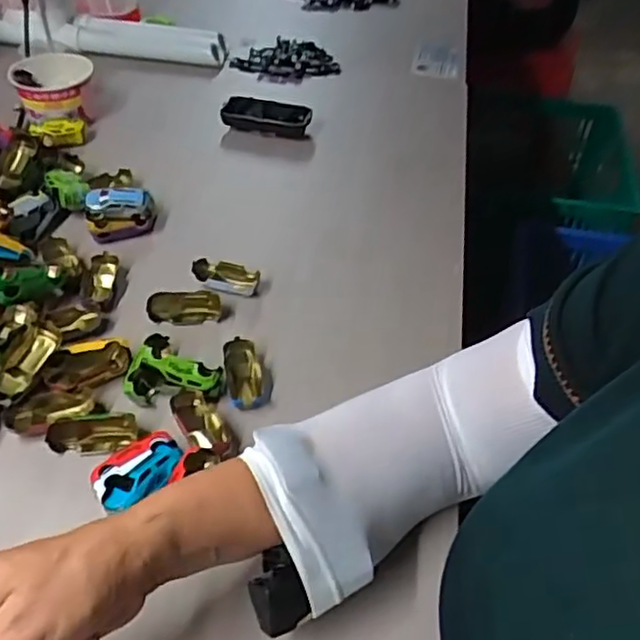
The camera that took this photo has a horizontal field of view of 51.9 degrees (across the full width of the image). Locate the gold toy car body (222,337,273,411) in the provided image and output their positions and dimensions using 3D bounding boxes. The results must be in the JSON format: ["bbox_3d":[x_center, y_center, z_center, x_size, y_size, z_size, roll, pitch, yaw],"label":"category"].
[{"bbox_3d":[-0.059,0.044,0.539,0.035,0.019,0.061,-8,47,-12],"label":"gold toy car body"}]

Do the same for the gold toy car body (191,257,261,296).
[{"bbox_3d":[-0.089,-0.041,0.627,0.061,0.022,0.026,9,46,5],"label":"gold toy car body"}]

